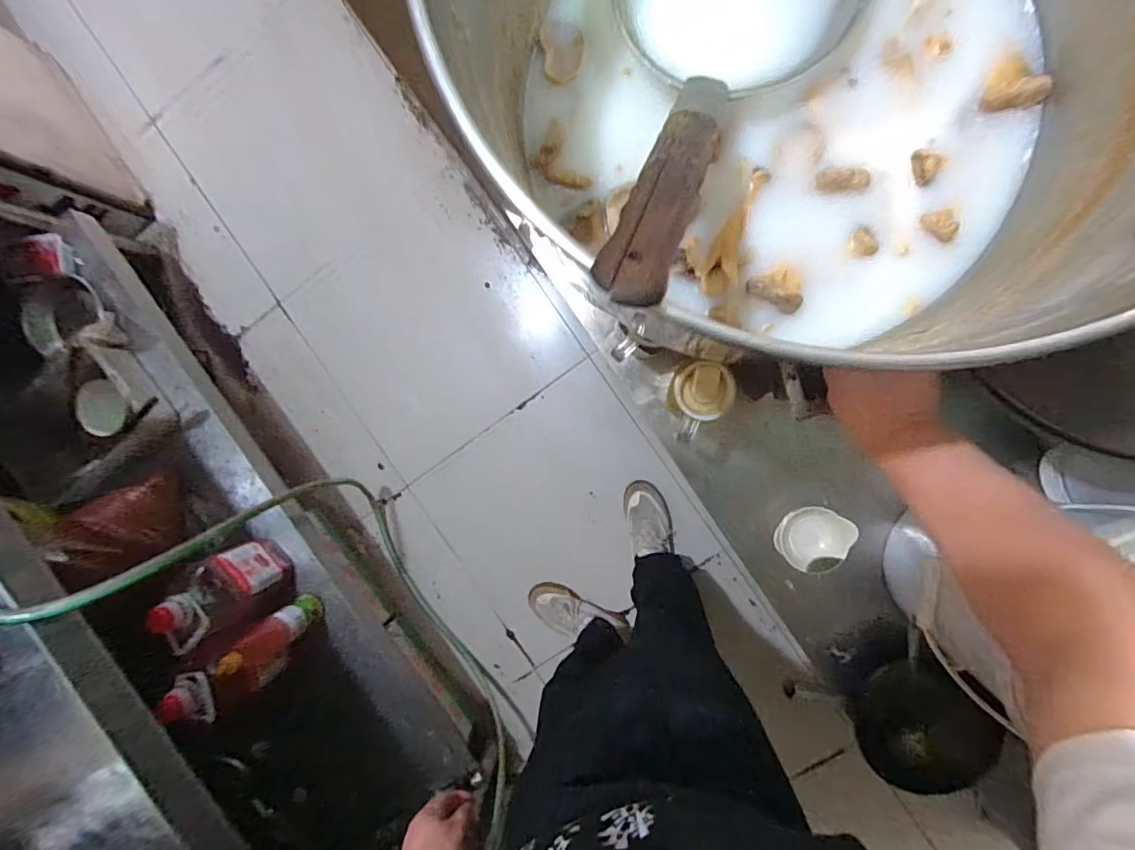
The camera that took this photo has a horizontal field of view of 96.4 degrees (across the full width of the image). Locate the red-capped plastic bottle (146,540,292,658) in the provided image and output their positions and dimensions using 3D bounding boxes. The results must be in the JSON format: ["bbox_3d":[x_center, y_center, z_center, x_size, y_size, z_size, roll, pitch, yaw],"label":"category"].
[{"bbox_3d":[-0.651,0.320,0.971,0.103,0.228,0.147,-25,92,7],"label":"red-capped plastic bottle"}]

